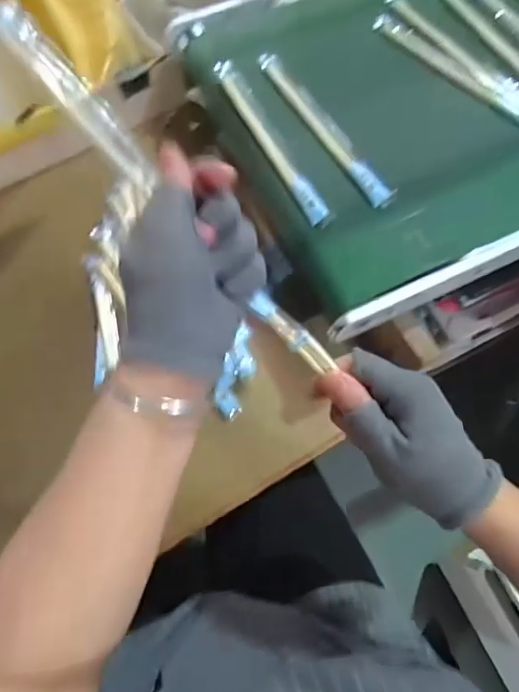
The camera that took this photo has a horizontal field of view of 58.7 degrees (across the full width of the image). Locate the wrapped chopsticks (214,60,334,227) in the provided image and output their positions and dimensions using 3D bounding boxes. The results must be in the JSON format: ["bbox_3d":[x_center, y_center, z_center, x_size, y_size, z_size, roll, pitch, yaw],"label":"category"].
[{"bbox_3d":[0.010,-0.217,0.485,0.025,0.012,0.231,-26,73,-9],"label":"wrapped chopsticks"}]

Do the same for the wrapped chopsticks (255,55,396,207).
[{"bbox_3d":[0.065,-0.235,0.489,0.024,0.008,0.232,-30,73,-10],"label":"wrapped chopsticks"}]

